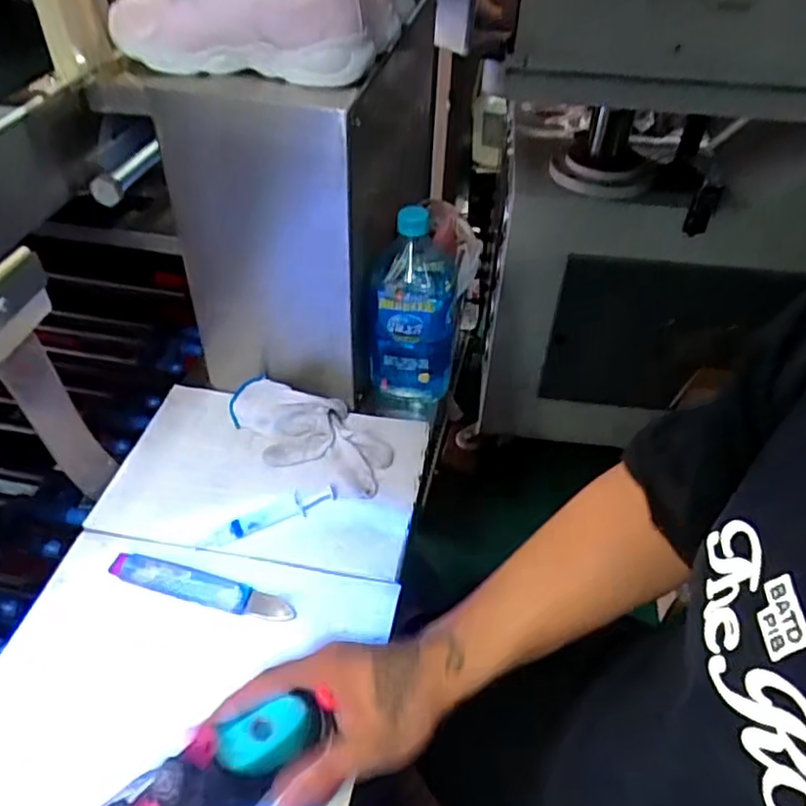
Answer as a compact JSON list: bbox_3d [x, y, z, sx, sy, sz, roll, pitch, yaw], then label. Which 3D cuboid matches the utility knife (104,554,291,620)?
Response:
[{"bbox_3d":[-0.173,0.157,0.553,0.162,0.015,0.024,12,44,8],"label":"utility knife"}]

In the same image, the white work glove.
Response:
[{"bbox_3d":[-0.096,0.024,0.663,0.174,0.041,0.096,15,44,12],"label":"white work glove"}]

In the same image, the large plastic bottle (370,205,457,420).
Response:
[{"bbox_3d":[0.009,-0.098,0.691,0.085,0.226,0.090,1,43,-3],"label":"large plastic bottle"}]

